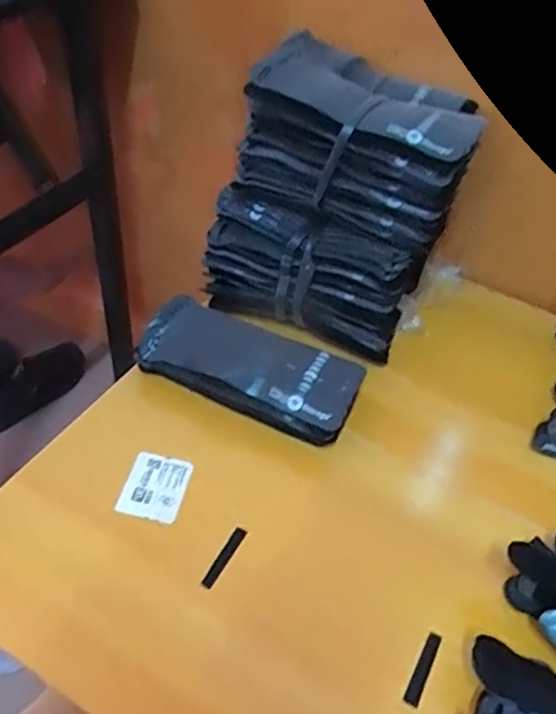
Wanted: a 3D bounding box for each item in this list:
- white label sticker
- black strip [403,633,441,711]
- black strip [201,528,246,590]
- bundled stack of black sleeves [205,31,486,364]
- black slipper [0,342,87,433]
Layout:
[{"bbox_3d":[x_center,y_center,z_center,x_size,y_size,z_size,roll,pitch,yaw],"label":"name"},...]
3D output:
[{"bbox_3d":[-0.103,0.108,0.496,0.048,0.004,0.059,15,47,1],"label":"white label sticker"},{"bbox_3d":[0.103,0.219,0.417,0.010,0.004,0.053,26,50,18],"label":"black strip"},{"bbox_3d":[-0.041,0.154,0.457,0.008,0.004,0.053,25,49,16],"label":"black strip"},{"bbox_3d":[0.068,-0.164,0.608,0.215,0.211,0.215,22,49,14],"label":"bundled stack of black sleeves"},{"bbox_3d":[-0.502,0.069,1.189,0.252,0.057,0.094,-36,57,-7],"label":"black slipper"}]

